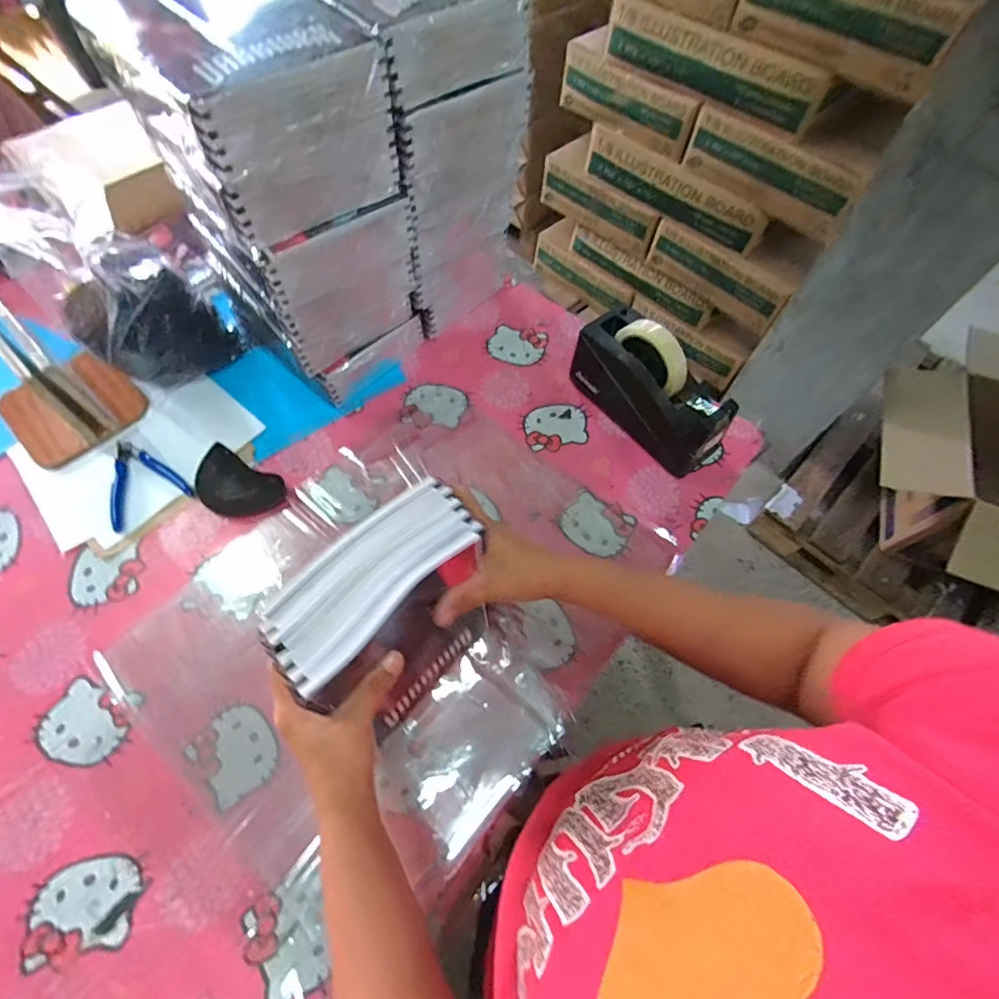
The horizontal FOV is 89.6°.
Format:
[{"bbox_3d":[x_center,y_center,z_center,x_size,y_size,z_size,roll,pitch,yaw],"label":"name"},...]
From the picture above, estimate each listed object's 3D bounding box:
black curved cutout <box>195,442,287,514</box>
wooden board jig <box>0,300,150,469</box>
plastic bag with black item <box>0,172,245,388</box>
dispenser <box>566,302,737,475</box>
[{"bbox_3d":[-0.299,-0.013,0.574,0.097,0.030,0.064,24,65,10],"label":"black curved cutout"},{"bbox_3d":[-0.526,-0.137,0.580,0.136,0.112,0.147,-41,71,-20],"label":"wooden board jig"},{"bbox_3d":[-0.410,-0.221,0.575,0.102,0.222,0.140,13,63,5],"label":"plastic bag with black item"},{"bbox_3d":[0.184,-0.137,0.606,0.072,0.126,0.203,-36,70,-18],"label":"dispenser"}]

